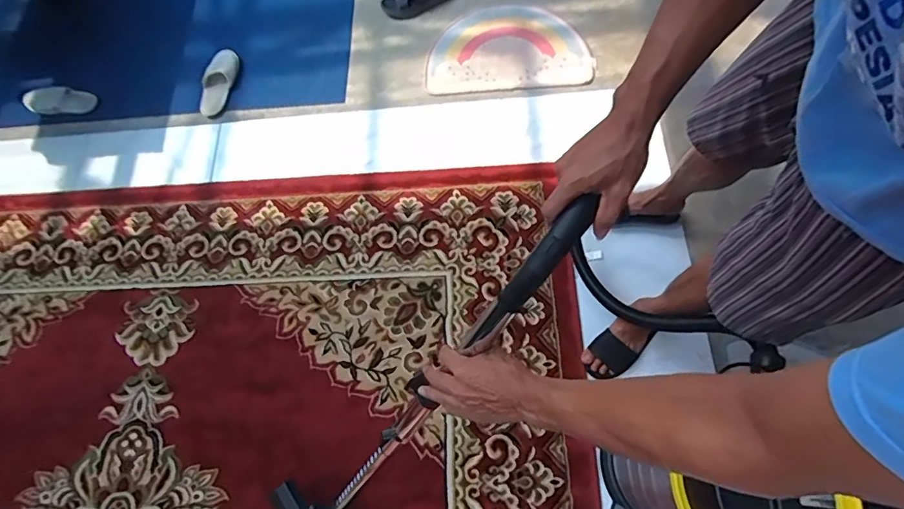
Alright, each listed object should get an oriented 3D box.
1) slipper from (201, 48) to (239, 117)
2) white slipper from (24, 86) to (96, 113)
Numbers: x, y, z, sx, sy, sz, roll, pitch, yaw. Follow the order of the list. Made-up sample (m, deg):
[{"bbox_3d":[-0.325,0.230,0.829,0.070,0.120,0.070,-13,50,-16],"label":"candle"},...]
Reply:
[{"bbox_3d":[-0.758,-0.558,1.502,0.091,0.038,0.226,8,71,8],"label":"slipper"},{"bbox_3d":[-1.228,-0.481,1.459,0.202,0.033,0.092,3,69,3],"label":"white slipper"}]

